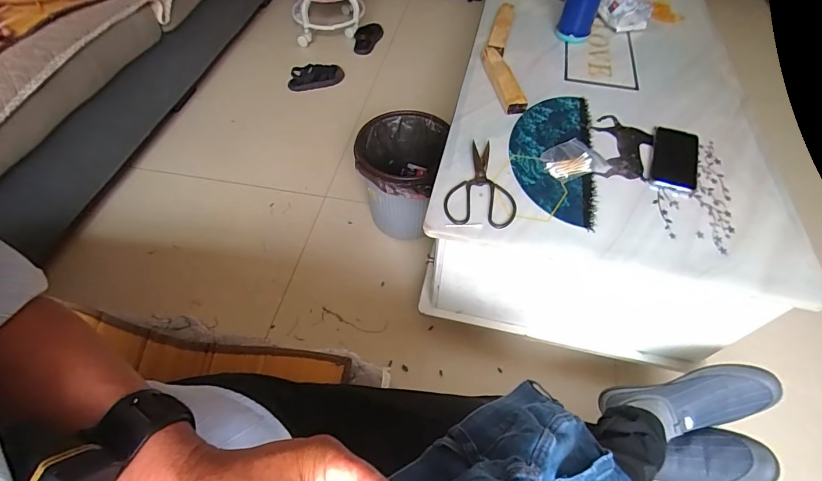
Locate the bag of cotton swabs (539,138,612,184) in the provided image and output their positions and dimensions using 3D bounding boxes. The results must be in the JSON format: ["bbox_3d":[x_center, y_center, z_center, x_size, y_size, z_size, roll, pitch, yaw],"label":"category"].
[{"bbox_3d":[0.293,-0.148,0.730,0.109,0.013,0.086,-16,57,-12],"label":"bag of cotton swabs"}]

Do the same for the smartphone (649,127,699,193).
[{"bbox_3d":[0.486,-0.150,0.738,0.076,0.010,0.157,19,57,12],"label":"smartphone"}]

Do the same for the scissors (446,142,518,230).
[{"bbox_3d":[0.118,-0.103,0.693,0.115,0.008,0.192,4,55,2],"label":"scissors"}]

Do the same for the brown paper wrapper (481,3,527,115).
[{"bbox_3d":[0.207,-0.440,0.918,0.082,0.029,0.430,5,55,2],"label":"brown paper wrapper"}]

